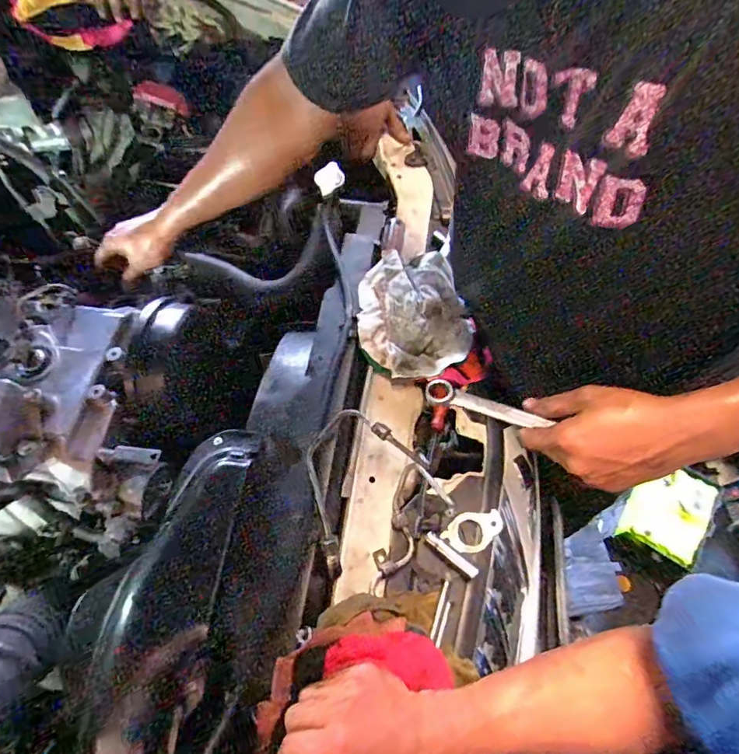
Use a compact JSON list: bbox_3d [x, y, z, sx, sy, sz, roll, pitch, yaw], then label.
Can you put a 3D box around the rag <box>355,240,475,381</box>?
[{"bbox_3d":[0.058,-0.086,0.611,0.148,0.044,0.165,-10,64,-9],"label":"rag"}]

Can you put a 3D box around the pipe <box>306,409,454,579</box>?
[{"bbox_3d":[-0.014,0.106,0.494,0.137,0.067,0.148,-27,67,-17],"label":"pipe"}]

